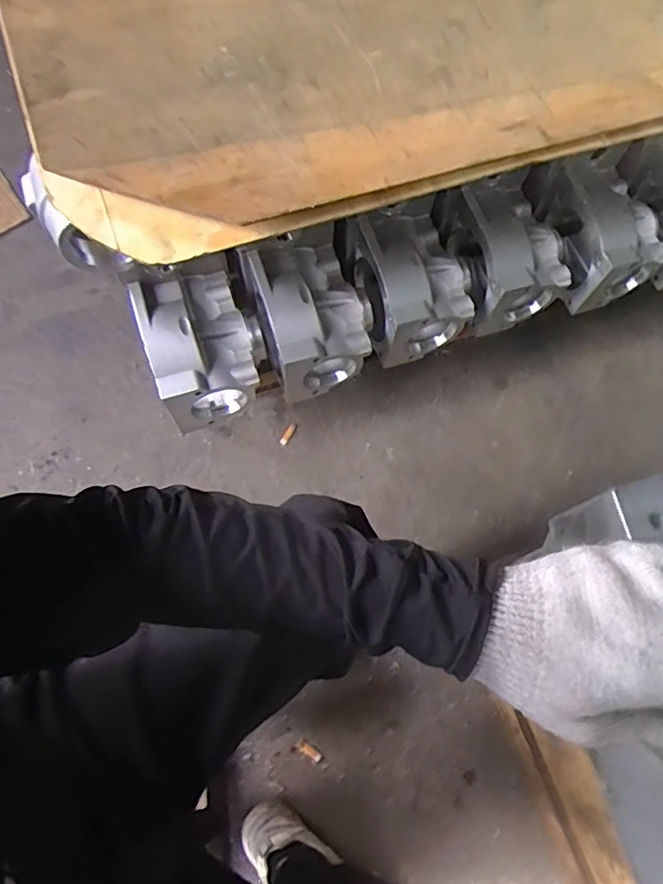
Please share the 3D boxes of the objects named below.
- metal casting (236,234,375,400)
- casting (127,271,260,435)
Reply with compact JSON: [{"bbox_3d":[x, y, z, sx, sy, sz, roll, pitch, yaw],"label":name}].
[{"bbox_3d":[-0.028,-0.180,0.824,0.146,0.122,0.181,-20,74,-10],"label":"metal casting"},{"bbox_3d":[-0.179,-0.135,0.802,0.138,0.122,0.183,-19,74,-10],"label":"casting"}]

